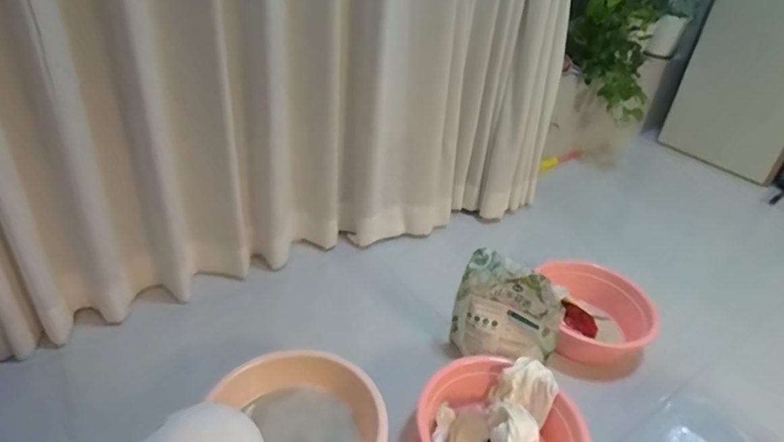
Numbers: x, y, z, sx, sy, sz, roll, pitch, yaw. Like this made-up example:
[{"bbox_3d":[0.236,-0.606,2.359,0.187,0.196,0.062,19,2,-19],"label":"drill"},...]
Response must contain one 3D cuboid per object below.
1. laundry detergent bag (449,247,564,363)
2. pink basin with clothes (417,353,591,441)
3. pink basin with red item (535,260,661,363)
[{"bbox_3d":[0.232,0.206,1.056,0.212,0.247,0.070,29,40,31],"label":"laundry detergent bag"},{"bbox_3d":[0.209,0.385,0.920,0.266,0.114,0.285,4,33,-3],"label":"pink basin with clothes"},{"bbox_3d":[0.514,0.232,1.243,0.291,0.133,0.295,5,33,-1],"label":"pink basin with red item"}]

